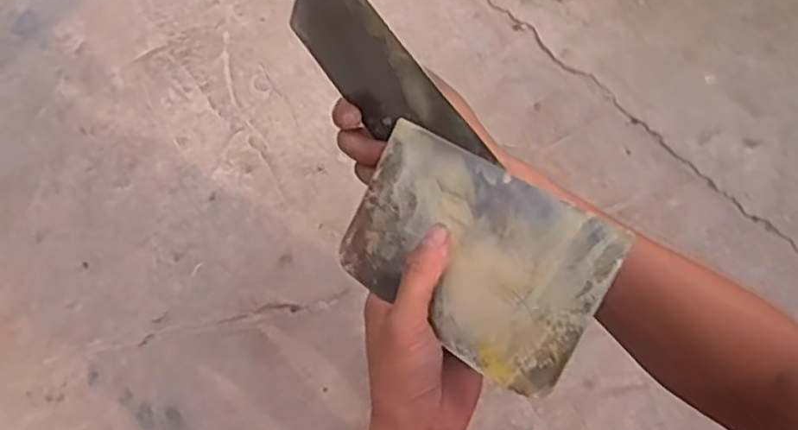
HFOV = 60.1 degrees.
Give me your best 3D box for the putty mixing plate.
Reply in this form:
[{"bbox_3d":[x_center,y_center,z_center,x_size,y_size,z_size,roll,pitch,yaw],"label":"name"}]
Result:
[{"bbox_3d":[0.039,0.021,0.403,0.166,0.006,0.102,32,101,36],"label":"putty mixing plate"}]

